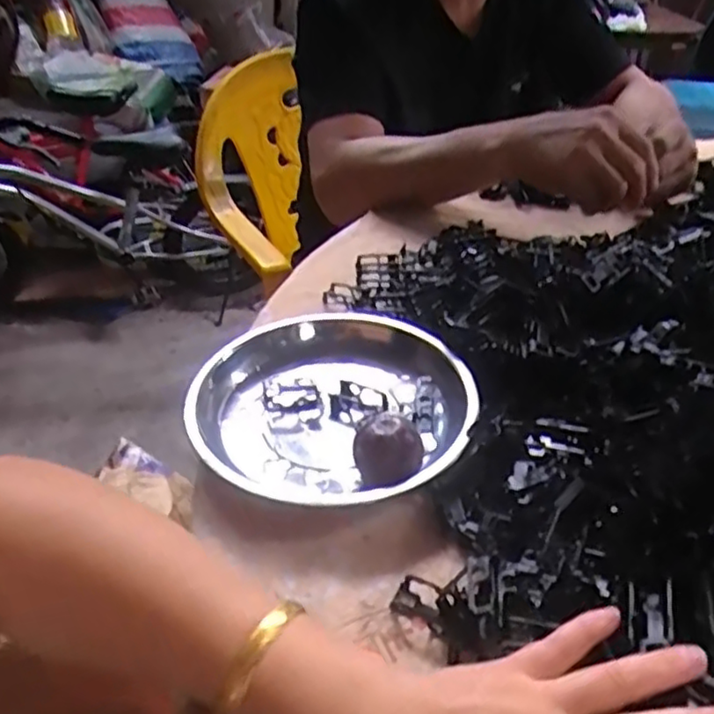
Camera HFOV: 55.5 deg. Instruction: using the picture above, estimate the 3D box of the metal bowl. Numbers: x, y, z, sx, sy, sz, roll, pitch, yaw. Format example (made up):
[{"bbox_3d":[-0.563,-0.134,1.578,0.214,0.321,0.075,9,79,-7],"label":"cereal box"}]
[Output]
[{"bbox_3d":[-0.018,0.030,0.461,0.182,0.038,0.178,-1,37,1],"label":"metal bowl"}]

